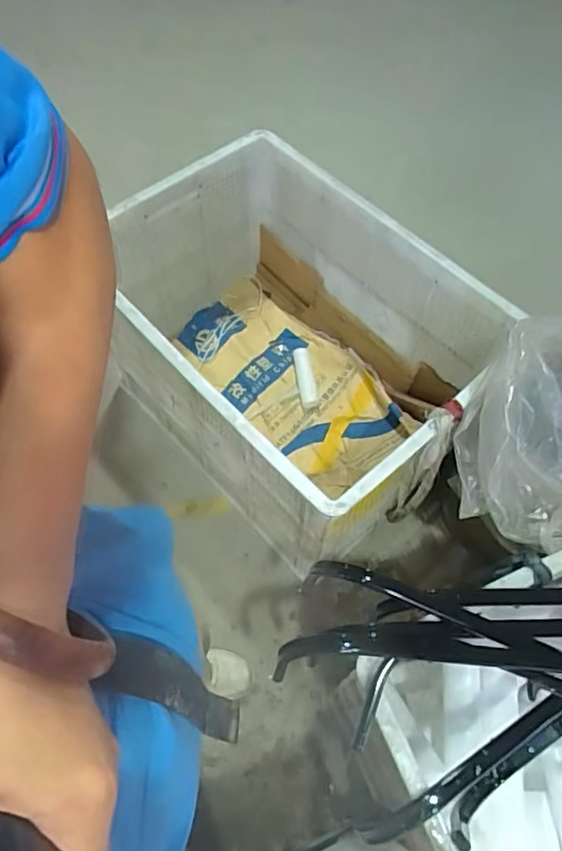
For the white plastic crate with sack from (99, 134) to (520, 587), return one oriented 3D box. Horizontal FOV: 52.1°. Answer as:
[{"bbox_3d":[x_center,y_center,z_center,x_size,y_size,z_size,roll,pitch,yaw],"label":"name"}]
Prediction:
[{"bbox_3d":[-0.008,-0.183,1.332,0.588,0.491,0.887,-40,69,-21],"label":"white plastic crate with sack"}]

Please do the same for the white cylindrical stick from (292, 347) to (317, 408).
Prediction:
[{"bbox_3d":[0.066,-0.126,1.546,0.043,0.030,0.175,-7,62,-6],"label":"white cylindrical stick"}]

